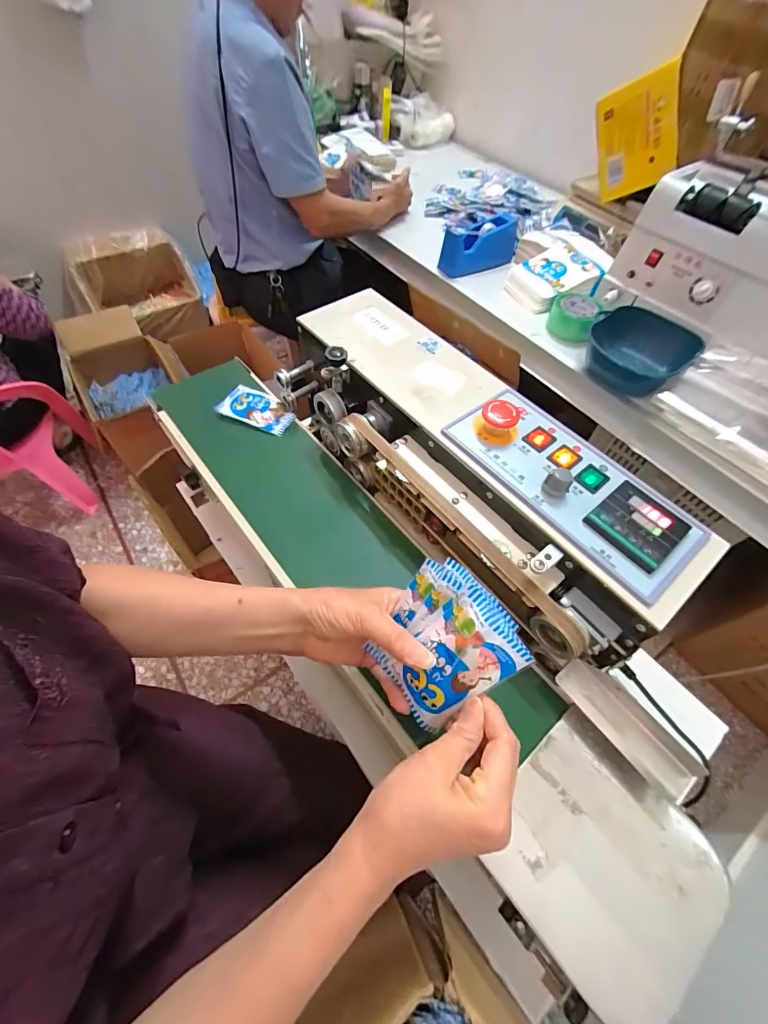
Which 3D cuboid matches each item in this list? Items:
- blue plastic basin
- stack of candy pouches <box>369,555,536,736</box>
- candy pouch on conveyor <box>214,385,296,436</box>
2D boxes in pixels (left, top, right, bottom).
[{"bbox_3d":[0.521,-0.325,0.837,0.199,0.082,0.188,33,62,17],"label":"blue plastic basin"},{"bbox_3d":[0.040,0.092,0.313,0.106,0.032,0.122,-47,62,21],"label":"stack of candy pouches"},{"bbox_3d":[-0.182,-0.148,0.578,0.106,0.015,0.060,21,59,10],"label":"candy pouch on conveyor"}]

